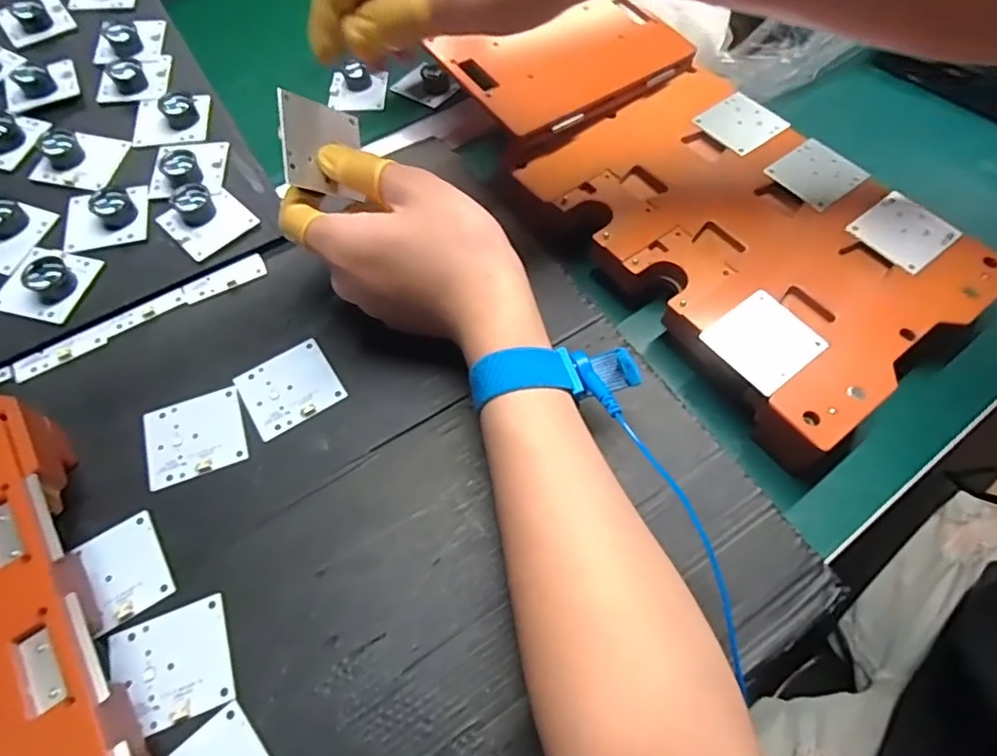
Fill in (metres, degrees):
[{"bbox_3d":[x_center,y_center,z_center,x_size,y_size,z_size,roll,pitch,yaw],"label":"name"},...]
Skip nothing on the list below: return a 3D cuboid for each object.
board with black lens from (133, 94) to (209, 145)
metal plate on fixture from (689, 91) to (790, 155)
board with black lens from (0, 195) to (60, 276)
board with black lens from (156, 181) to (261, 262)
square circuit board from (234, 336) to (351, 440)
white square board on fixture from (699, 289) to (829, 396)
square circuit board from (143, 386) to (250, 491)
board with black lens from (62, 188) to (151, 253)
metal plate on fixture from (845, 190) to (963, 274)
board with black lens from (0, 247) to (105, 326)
[{"bbox_3d":[-0.222,-0.179,0.377,0.047,0.018,0.040,-8,60,-3],"label":"board with black lens"},{"bbox_3d":[0.158,-0.167,0.369,0.043,0.004,0.045,-35,67,-12],"label":"metal plate on fixture"},{"bbox_3d":[-0.298,-0.088,0.334,0.046,0.017,0.046,13,61,9],"label":"board with black lens"},{"bbox_3d":[-0.177,-0.101,0.337,0.043,0.020,0.043,38,68,20],"label":"board with black lens"},{"bbox_3d":[-0.111,0.005,0.299,0.047,0.005,0.045,-31,64,-15],"label":"square circuit board"},{"bbox_3d":[0.135,-0.020,0.285,0.046,0.005,0.046,-35,65,-17],"label":"white square board on fixture"},{"bbox_3d":[-0.154,0.029,0.285,0.047,0.004,0.044,-20,62,-10],"label":"square circuit board"},{"bbox_3d":[-0.239,-0.102,0.339,0.047,0.017,0.041,-13,61,-6],"label":"board with black lens"},{"bbox_3d":[0.231,-0.084,0.321,0.043,0.009,0.044,-35,65,-17],"label":"metal plate on fixture"},{"bbox_3d":[-0.259,-0.056,0.318,0.044,0.021,0.043,11,61,8],"label":"board with black lens"}]

